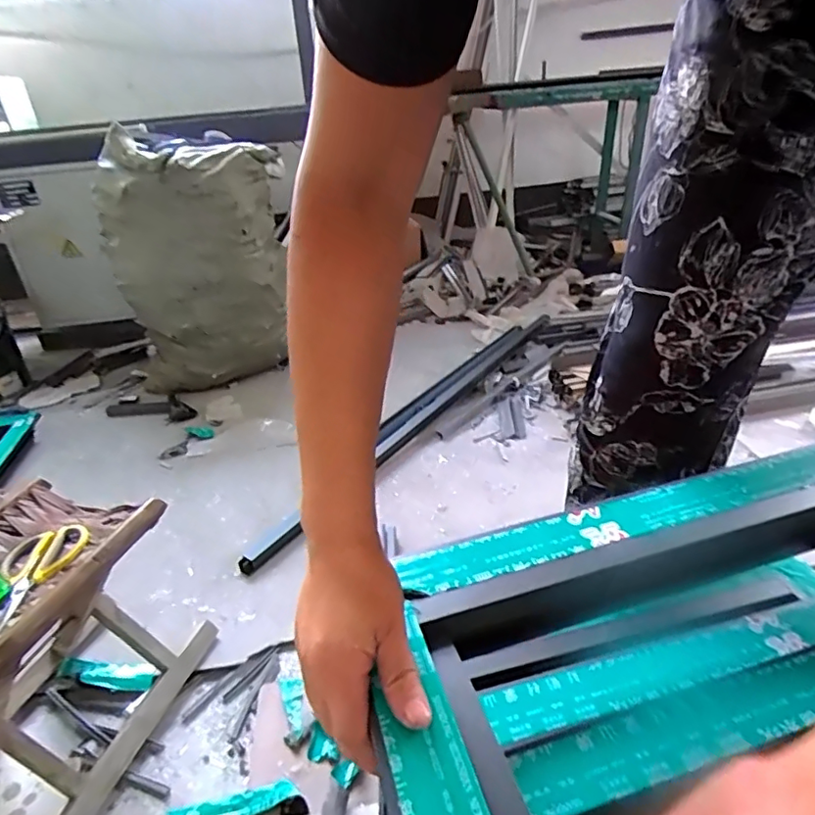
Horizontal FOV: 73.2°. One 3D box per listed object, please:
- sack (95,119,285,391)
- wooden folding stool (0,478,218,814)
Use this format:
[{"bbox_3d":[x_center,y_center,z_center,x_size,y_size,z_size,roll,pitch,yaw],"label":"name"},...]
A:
[{"bbox_3d":[-0.538,-0.372,1.508,0.454,0.654,0.330,-16,32,-18],"label":"sack"},{"bbox_3d":[-0.452,0.306,0.680,0.221,0.287,0.309,6,32,18],"label":"wooden folding stool"}]

